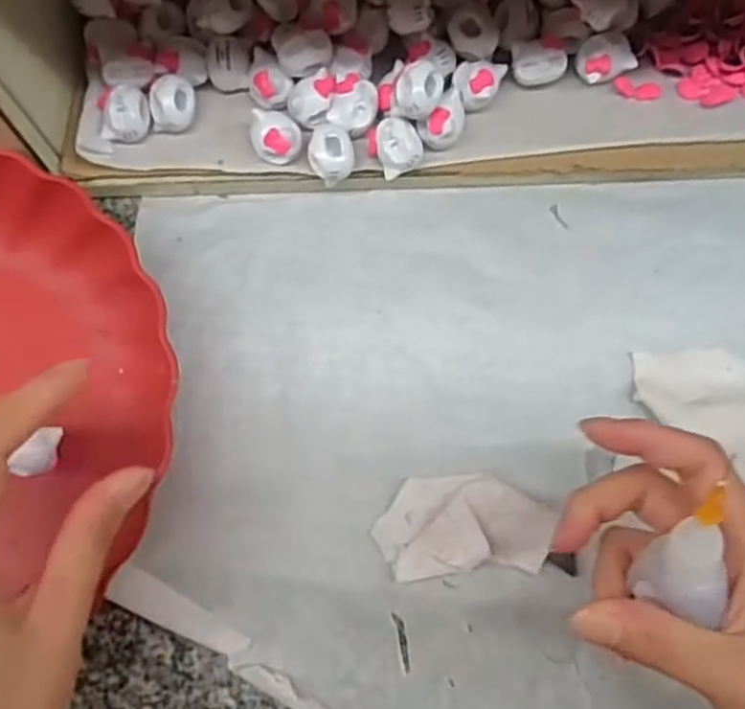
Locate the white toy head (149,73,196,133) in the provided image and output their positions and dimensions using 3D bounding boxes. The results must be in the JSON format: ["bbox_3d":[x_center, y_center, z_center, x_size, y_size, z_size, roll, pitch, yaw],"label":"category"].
[{"bbox_3d":[-0.094,-0.119,0.357,0.021,0.021,0.026,-8,74,-1],"label":"white toy head"}]

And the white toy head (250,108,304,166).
[{"bbox_3d":[-0.044,-0.100,0.351,0.023,0.024,0.019,-5,74,0],"label":"white toy head"}]

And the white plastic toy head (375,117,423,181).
[{"bbox_3d":[0.013,-0.095,0.349,0.021,0.021,0.023,0,74,1],"label":"white plastic toy head"}]

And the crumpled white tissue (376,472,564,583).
[{"bbox_3d":[0.039,0.072,0.317,0.072,0.016,0.041,-4,74,1],"label":"crumpled white tissue"}]

